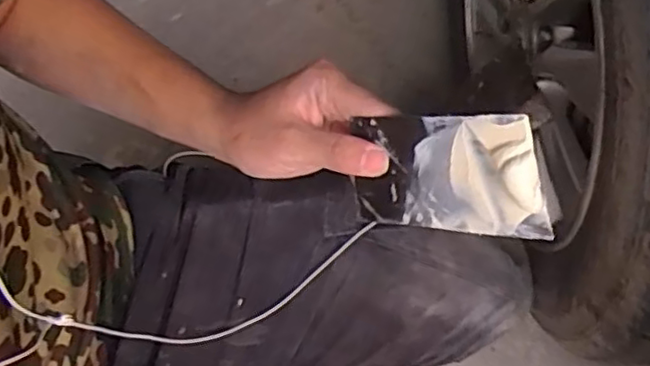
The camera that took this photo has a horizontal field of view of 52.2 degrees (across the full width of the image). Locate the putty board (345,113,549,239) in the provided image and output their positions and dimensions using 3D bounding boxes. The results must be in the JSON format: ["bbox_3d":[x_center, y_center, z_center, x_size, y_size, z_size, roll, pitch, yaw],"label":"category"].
[{"bbox_3d":[0.062,-0.002,0.369,0.115,0.073,0.012,5,34,40],"label":"putty board"}]

